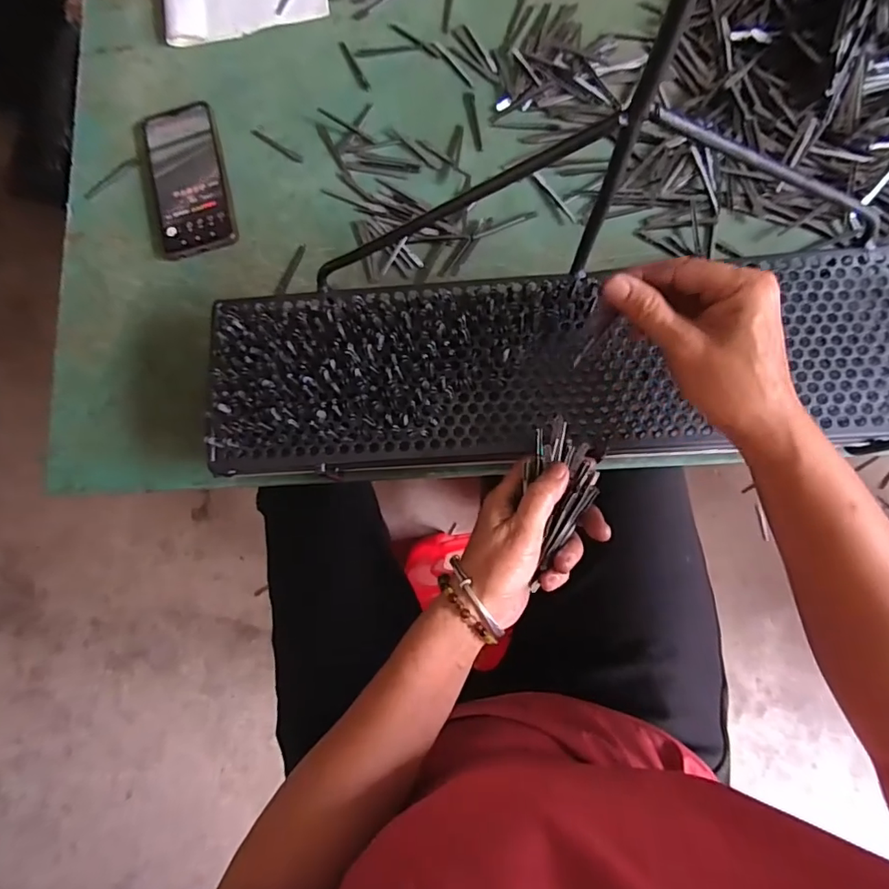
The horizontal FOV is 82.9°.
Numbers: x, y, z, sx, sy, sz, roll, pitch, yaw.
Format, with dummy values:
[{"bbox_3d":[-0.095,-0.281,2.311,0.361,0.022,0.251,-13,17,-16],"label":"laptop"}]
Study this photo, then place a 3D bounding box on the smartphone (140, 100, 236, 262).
[{"bbox_3d":[-0.267,-0.273,0.514,0.085,0.008,0.171,-16,81,3],"label":"smartphone"}]

